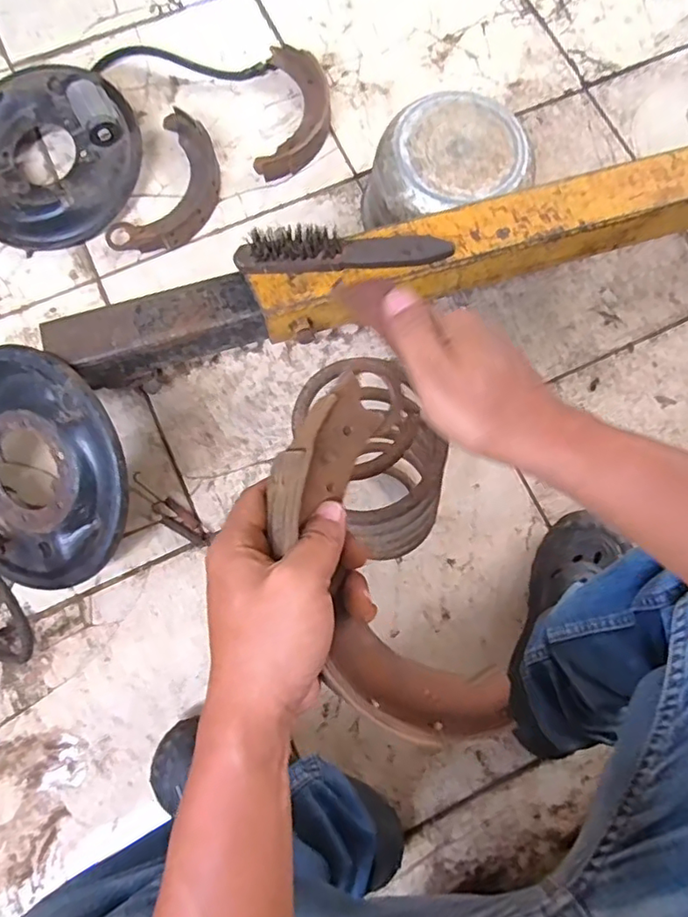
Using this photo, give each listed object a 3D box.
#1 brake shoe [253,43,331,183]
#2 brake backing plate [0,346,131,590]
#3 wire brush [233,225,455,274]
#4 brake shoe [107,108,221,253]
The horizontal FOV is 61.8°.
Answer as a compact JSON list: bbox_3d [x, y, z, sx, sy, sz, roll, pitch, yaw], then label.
[{"bbox_3d":[-0.071,-0.517,0.862,0.102,0.034,0.217,5,78,0],"label":"brake shoe"},{"bbox_3d":[-0.356,0.016,0.655,0.270,0.038,0.261,4,103,18],"label":"brake backing plate"},{"bbox_3d":[0.001,-0.229,0.619,0.227,0.043,0.047,-3,78,-6],"label":"wire brush"},{"bbox_3d":[-0.243,-0.389,0.828,0.121,0.033,0.224,18,78,2],"label":"brake shoe"}]

